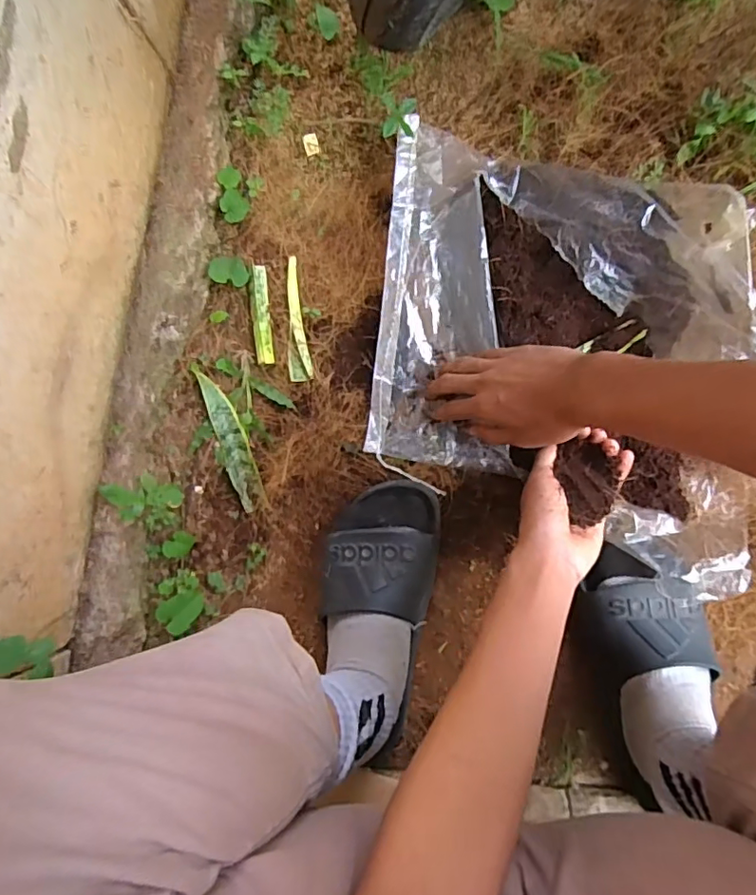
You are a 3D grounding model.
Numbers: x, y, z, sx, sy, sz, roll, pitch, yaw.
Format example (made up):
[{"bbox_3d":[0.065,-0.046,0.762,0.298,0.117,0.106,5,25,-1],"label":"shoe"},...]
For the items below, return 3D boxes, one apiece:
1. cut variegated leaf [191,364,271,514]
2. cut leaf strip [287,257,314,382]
[{"bbox_3d":[-0.162,-0.010,0.594,0.032,0.016,0.165,-22,87,3],"label":"cut variegated leaf"},{"bbox_3d":[-0.091,-0.138,0.593,0.025,0.005,0.132,-7,88,4],"label":"cut leaf strip"}]

